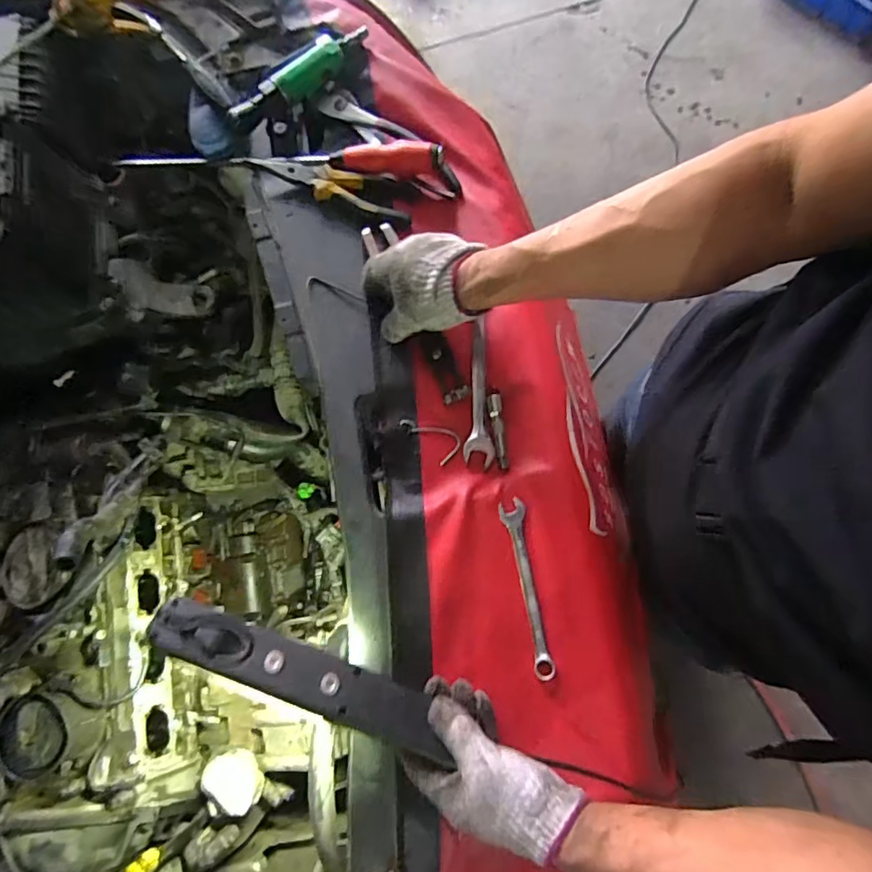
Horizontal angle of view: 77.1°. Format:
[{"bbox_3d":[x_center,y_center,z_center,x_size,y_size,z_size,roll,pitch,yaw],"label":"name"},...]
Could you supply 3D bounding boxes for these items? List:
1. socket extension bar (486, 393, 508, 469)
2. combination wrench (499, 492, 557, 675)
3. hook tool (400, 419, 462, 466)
[{"bbox_3d":[0.063,-0.005,0.558,0.015,0.008,0.075,-8,78,7],"label":"socket extension bar"},{"bbox_3d":[0.086,0.143,0.522,0.026,0.007,0.165,-10,77,6],"label":"combination wrench"},{"bbox_3d":[-0.003,-0.003,0.559,0.061,0.011,0.033,44,87,14],"label":"hook tool"}]

